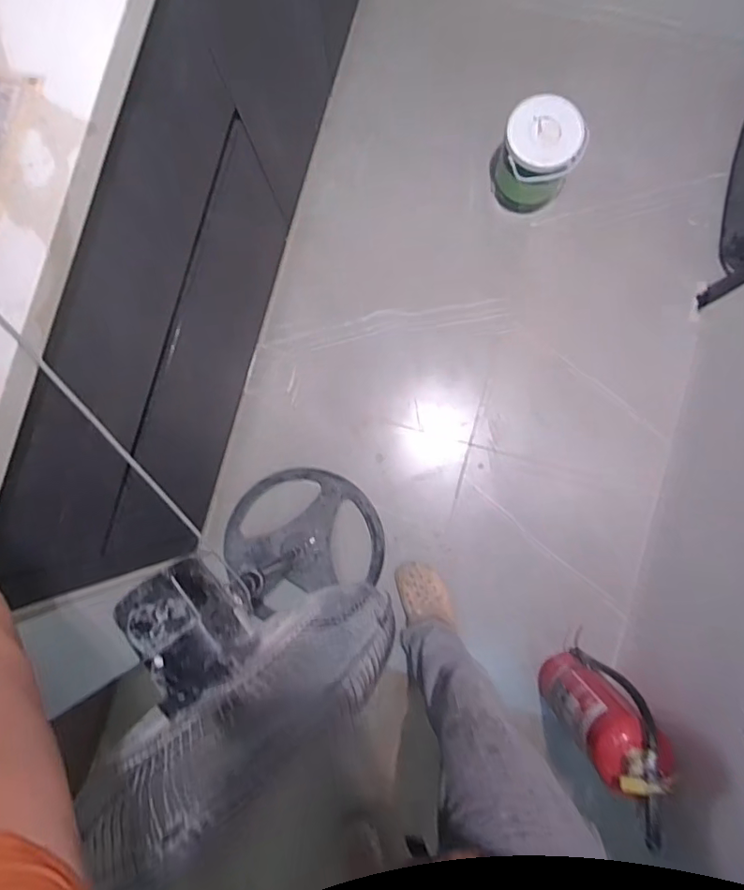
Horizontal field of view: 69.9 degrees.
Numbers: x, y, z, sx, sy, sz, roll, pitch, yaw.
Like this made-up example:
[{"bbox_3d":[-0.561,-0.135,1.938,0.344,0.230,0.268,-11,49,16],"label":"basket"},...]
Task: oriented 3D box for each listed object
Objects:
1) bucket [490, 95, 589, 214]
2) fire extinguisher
[{"bbox_3d":[0.398,-0.705,1.304,0.186,0.184,0.198,0,86,3],"label":"bucket"},{"bbox_3d":[0.468,0.546,1.081,0.151,0.434,0.128,-44,85,-1],"label":"fire extinguisher"}]

